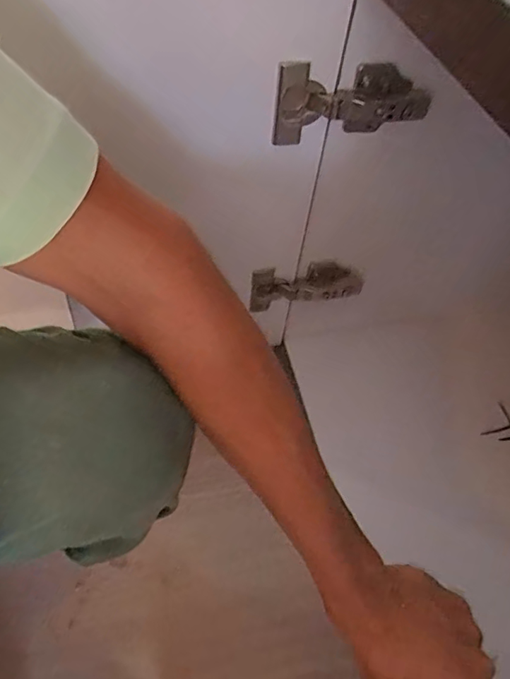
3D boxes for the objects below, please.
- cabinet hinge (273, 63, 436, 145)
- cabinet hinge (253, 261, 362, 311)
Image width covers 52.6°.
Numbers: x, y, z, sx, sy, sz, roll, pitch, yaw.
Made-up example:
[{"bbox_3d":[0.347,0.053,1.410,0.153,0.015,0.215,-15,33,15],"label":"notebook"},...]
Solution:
[{"bbox_3d":[0.073,-0.186,0.411,0.117,0.058,0.032,-2,52,-7],"label":"cabinet hinge"},{"bbox_3d":[0.054,-0.057,0.561,0.116,0.048,0.029,-2,52,-8],"label":"cabinet hinge"}]

